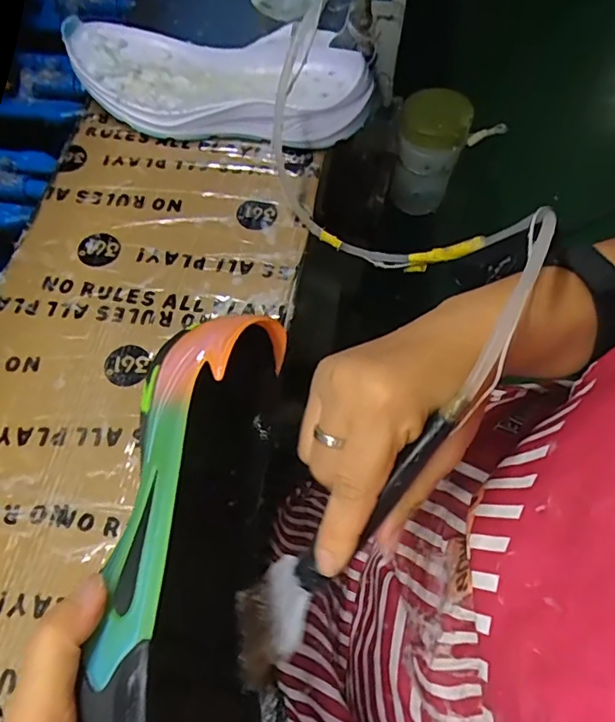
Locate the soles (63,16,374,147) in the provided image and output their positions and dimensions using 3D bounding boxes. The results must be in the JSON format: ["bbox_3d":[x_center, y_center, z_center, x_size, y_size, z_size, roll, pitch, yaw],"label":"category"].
[{"bbox_3d":[-0.078,-0.252,0.485,0.267,0.049,0.124,1,66,2],"label":"soles"}]

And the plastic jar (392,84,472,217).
[{"bbox_3d":[0.136,-0.232,0.608,0.071,0.147,0.061,17,68,8],"label":"plastic jar"}]

